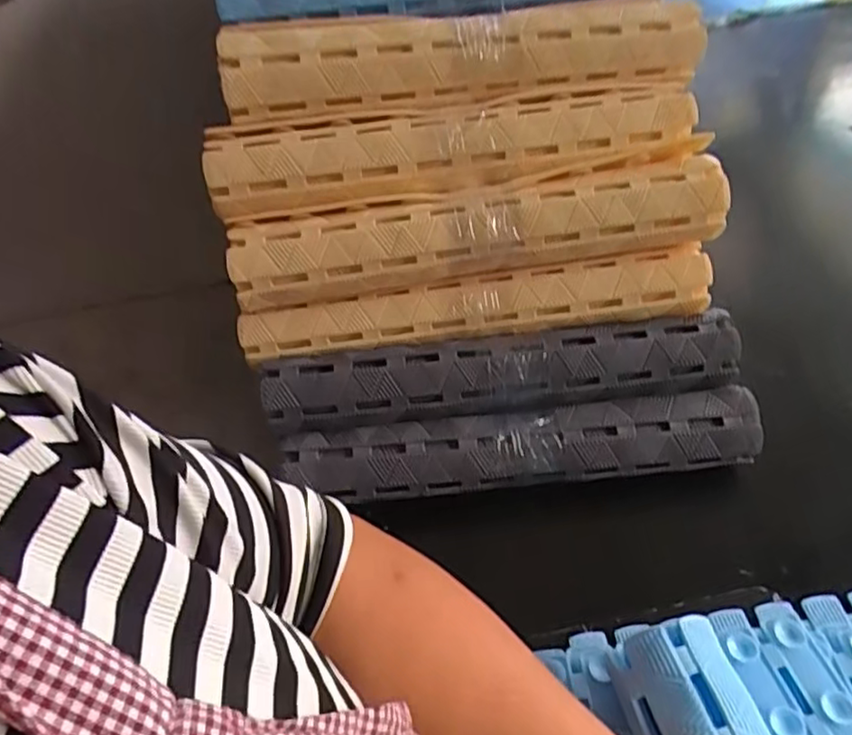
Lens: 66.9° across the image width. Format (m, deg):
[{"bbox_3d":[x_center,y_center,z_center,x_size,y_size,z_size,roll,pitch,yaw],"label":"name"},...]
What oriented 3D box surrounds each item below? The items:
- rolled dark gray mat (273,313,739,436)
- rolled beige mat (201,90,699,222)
[{"bbox_3d":[0.063,0.003,0.548,0.394,0.052,0.052,-7,47,-1],"label":"rolled dark gray mat"},{"bbox_3d":[0.022,-0.180,0.523,0.391,0.047,0.064,-8,47,-2],"label":"rolled beige mat"}]

